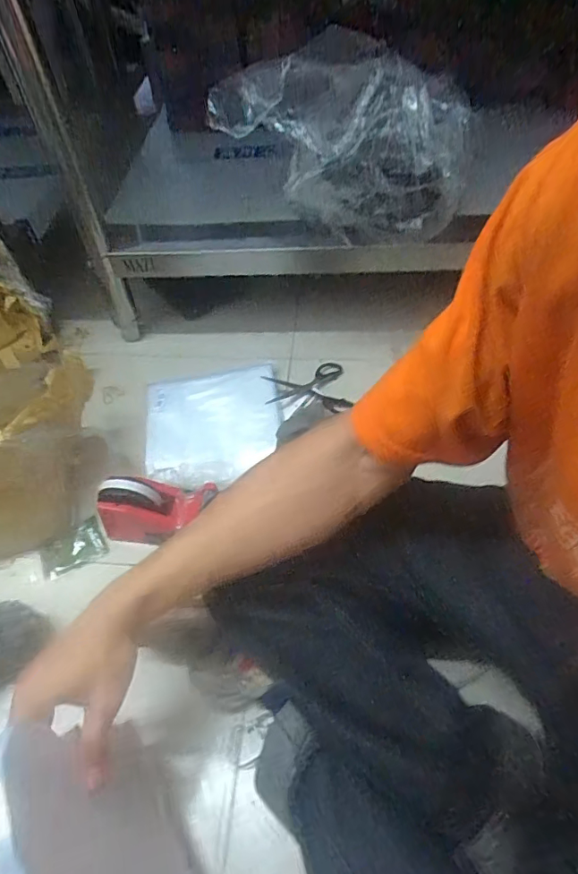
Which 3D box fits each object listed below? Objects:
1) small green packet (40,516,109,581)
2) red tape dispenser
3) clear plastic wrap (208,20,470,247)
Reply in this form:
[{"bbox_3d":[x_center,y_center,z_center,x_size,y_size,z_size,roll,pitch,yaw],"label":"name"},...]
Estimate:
[{"bbox_3d":[-0.291,0.145,0.668,0.082,0.016,0.060,-25,54,-14],"label":"small green packet"},{"bbox_3d":[-0.167,0.091,0.645,0.150,0.099,0.056,5,52,9],"label":"red tape dispenser"},{"bbox_3d":[0.070,-0.347,0.633,0.313,0.232,0.063,-3,52,2],"label":"clear plastic wrap"}]

